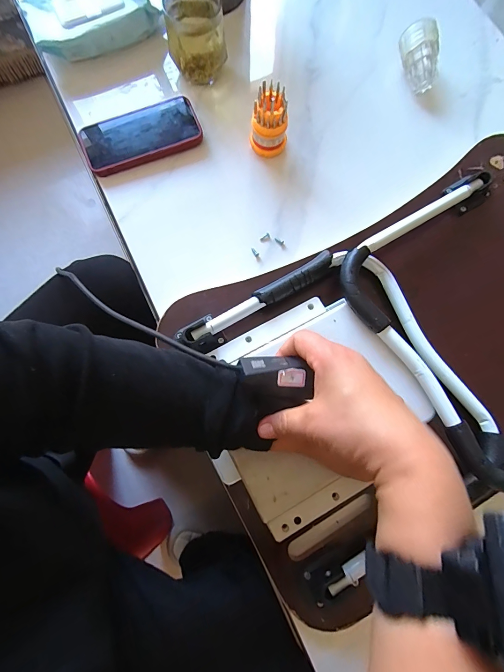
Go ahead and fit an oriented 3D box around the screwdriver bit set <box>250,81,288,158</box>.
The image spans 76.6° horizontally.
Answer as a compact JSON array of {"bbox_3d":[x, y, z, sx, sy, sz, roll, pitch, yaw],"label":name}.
[{"bbox_3d":[0.024,-0.283,0.424,0.048,0.074,0.042,10,78,2],"label":"screwdriver bit set"}]

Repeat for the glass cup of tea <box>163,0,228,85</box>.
[{"bbox_3d":[-0.078,-0.415,0.449,0.078,0.091,0.062,-9,78,-3],"label":"glass cup of tea"}]

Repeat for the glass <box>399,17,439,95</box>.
[{"bbox_3d":[0.246,-0.410,0.472,0.050,0.055,0.078,0,78,-1],"label":"glass"}]

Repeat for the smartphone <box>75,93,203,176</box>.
[{"bbox_3d":[-0.155,-0.280,0.447,0.161,0.016,0.079,-21,79,-5],"label":"smartphone"}]

